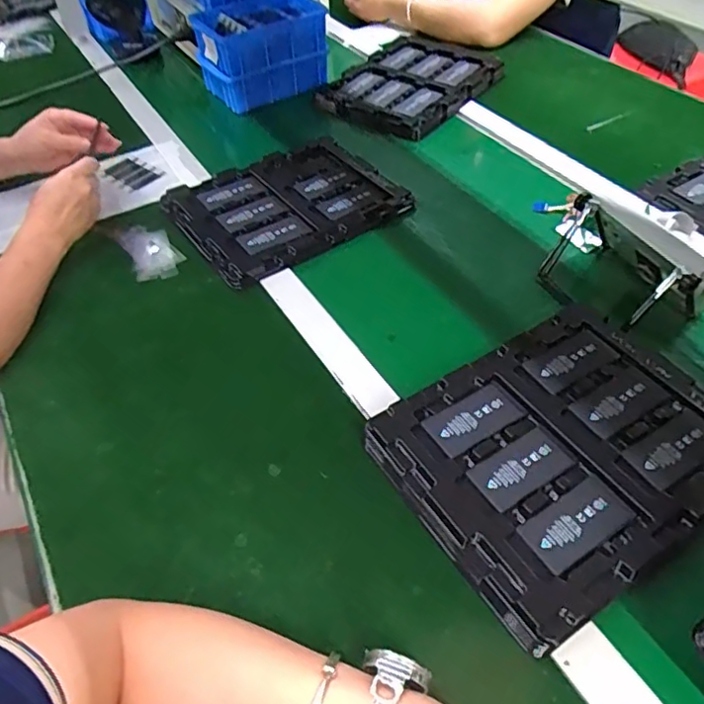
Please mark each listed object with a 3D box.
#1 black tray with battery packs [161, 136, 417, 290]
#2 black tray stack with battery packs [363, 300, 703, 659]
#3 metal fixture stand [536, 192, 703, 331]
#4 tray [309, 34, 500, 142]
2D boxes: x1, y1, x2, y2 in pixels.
[{"bbox_3d":[-0.085,-0.199,0.776,0.275,0.024,0.209,-30,53,-21],"label":"black tray with battery packs"},{"bbox_3d":[0.181,0.082,0.502,0.279,0.042,0.217,-28,52,-20],"label":"black tray stack with battery packs"},{"bbox_3d":[0.286,-0.097,0.624,0.098,0.083,0.162,-17,50,-11],"label":"metal fixture stand"},{"bbox_3d":[0.098,-0.453,0.987,0.219,0.027,0.269,32,58,28],"label":"tray"}]

